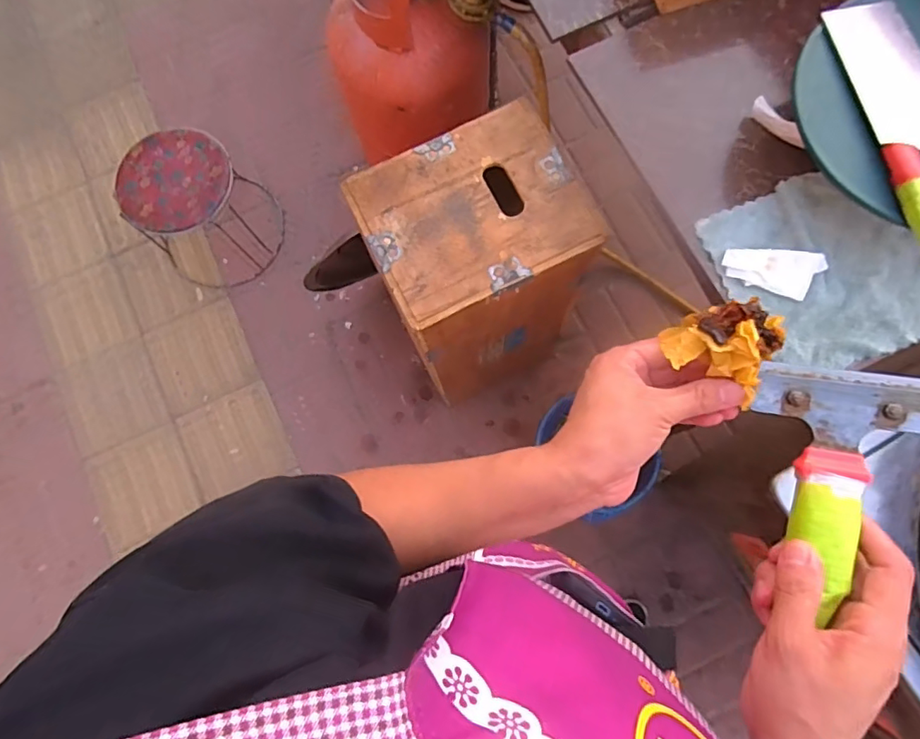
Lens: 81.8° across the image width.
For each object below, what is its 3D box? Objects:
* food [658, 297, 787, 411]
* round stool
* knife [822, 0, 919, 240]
[{"bbox_3d":[0.160,-0.015,0.319,0.061,0.041,0.051,29,79,6],"label":"food"},{"bbox_3d":[-0.640,-0.399,1.341,0.281,0.304,0.303,-1,79,3],"label":"round stool"},{"bbox_3d":[0.477,-0.264,0.559,0.082,0.021,0.301,-10,79,1],"label":"knife"}]

